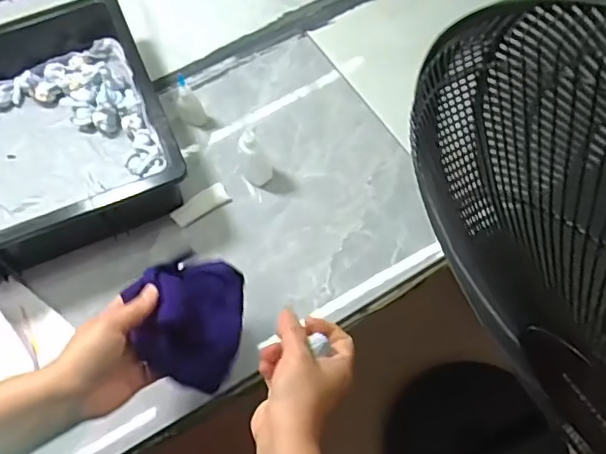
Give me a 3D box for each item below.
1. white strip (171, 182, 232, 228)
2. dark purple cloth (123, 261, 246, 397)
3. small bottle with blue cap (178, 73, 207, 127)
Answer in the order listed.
[{"bbox_3d":[-0.122,-0.026,0.686,0.070,0.008,0.028,-31,69,-11],"label":"white strip"},{"bbox_3d":[-0.106,0.093,0.535,0.042,0.102,0.118,1,87,38],"label":"dark purple cloth"},{"bbox_3d":[-0.143,-0.159,0.714,0.029,0.077,0.038,-19,65,-8],"label":"small bottle with blue cap"}]

